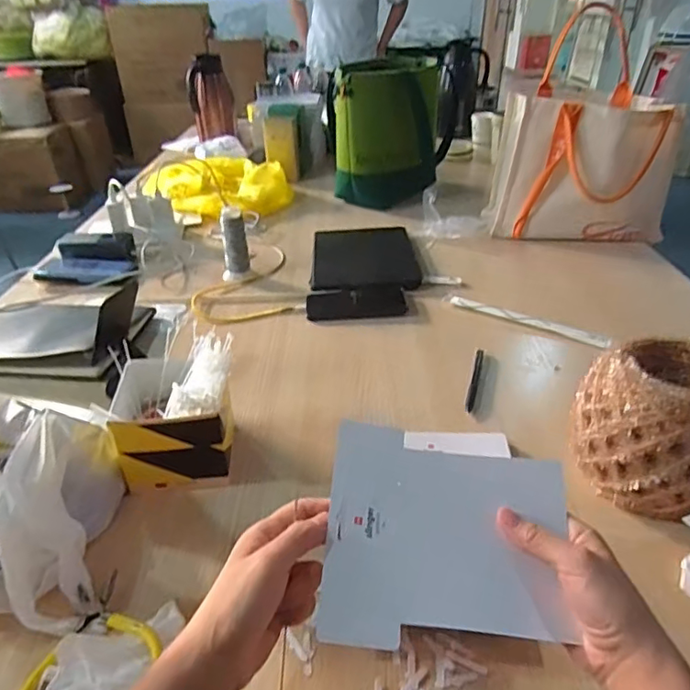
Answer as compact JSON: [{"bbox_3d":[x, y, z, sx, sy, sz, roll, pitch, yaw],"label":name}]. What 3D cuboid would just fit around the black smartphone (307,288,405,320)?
[{"bbox_3d":[0.019,-0.068,0.890,0.158,0.010,0.070,-4,33,-5],"label":"black smartphone"}]

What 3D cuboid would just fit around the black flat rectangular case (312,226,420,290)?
[{"bbox_3d":[0.036,-0.162,1.023,0.188,0.025,0.240,0,33,0],"label":"black flat rectangular case"}]

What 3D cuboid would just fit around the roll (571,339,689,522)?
[{"bbox_3d":[0.303,0.088,0.531,0.124,0.140,0.127,0,33,0],"label":"roll"}]

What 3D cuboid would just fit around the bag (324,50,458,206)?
[{"bbox_3d":[0.107,-0.498,1.287,0.281,0.287,0.227,2,33,4],"label":"bag"}]

